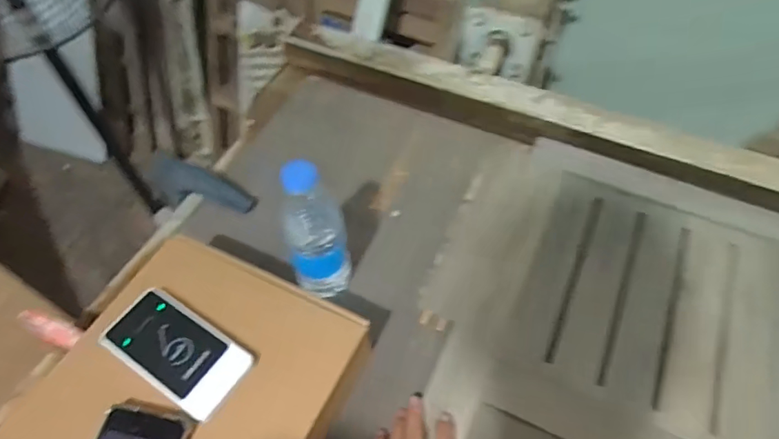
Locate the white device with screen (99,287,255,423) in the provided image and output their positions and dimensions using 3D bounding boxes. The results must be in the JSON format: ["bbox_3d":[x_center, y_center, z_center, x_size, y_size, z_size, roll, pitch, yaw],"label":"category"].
[{"bbox_3d":[-0.208,0.127,0.497,0.140,0.020,0.072,27,61,19],"label":"white device with screen"}]

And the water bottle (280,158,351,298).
[{"bbox_3d":[-0.081,0.022,0.566,0.061,0.194,0.056,-11,55,-7],"label":"water bottle"}]

